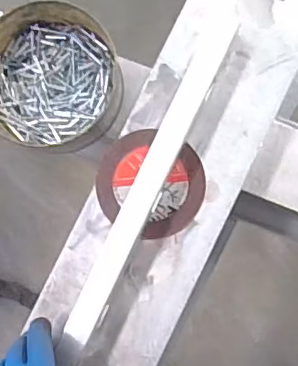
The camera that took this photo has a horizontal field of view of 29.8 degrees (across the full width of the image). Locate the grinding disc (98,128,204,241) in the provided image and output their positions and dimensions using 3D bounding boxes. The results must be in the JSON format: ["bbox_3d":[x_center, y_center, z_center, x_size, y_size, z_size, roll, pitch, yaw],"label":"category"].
[{"bbox_3d":[0.002,0.001,0.635,0.121,0.012,0.111,-1,83,5],"label":"grinding disc"}]

